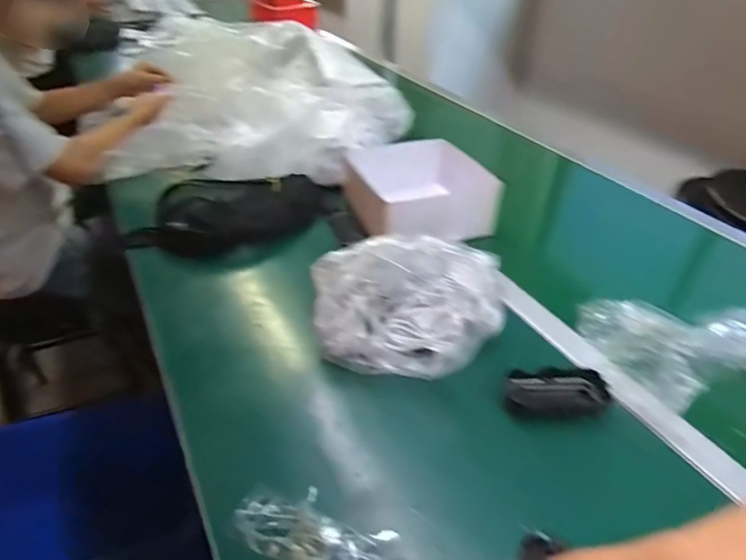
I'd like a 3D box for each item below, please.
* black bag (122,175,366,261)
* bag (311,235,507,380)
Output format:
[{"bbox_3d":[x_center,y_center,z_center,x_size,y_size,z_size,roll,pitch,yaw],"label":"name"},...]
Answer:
[{"bbox_3d":[-0.222,-0.112,0.857,0.373,0.074,0.160,-11,39,-15],"label":"black bag"},{"bbox_3d":[0.043,0.027,0.610,0.238,0.114,0.158,5,38,5],"label":"bag"}]

